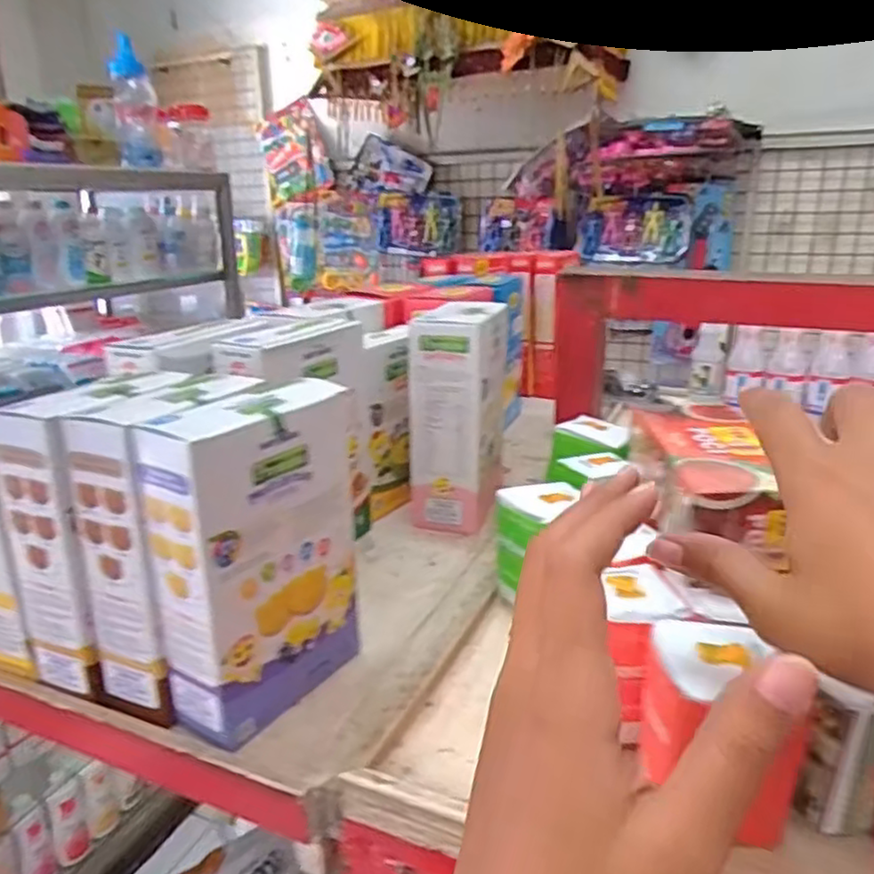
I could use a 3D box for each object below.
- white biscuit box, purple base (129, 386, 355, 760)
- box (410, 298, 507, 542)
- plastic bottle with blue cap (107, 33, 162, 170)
[{"bbox_3d":[-0.086,0.058,0.351,0.038,0.154,0.103,11,22,31],"label":"white biscuit box, purple base"},{"bbox_3d":[0.021,-0.020,0.573,0.067,0.164,0.103,4,19,14],"label":"box"},{"bbox_3d":[-0.693,-0.759,1.594,0.093,0.253,0.080,-6,19,-15],"label":"plastic bottle with blue cap"}]

